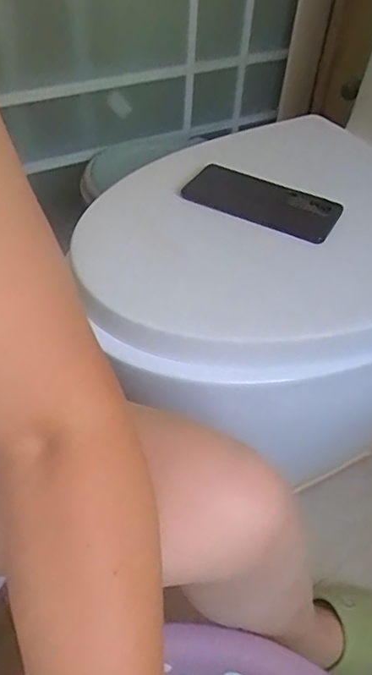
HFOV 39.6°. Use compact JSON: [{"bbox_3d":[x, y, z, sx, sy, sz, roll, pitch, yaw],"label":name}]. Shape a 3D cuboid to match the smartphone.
[{"bbox_3d":[0.077,-0.142,0.551,0.161,0.015,0.082,25,50,18],"label":"smartphone"}]

